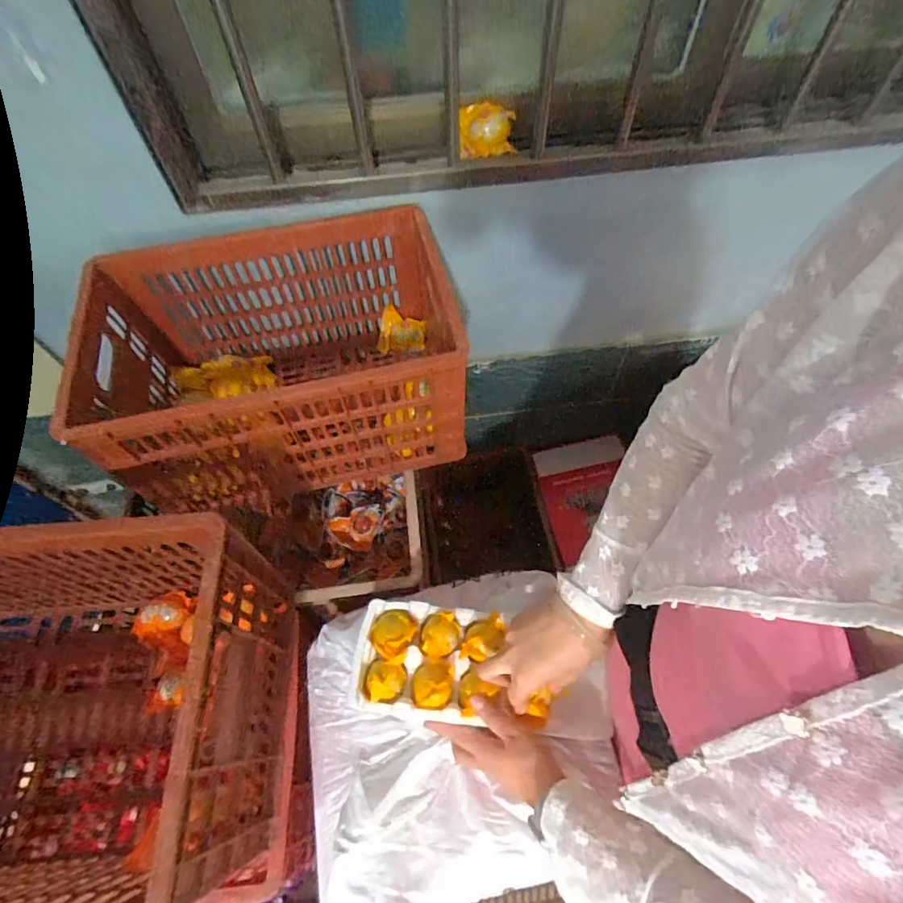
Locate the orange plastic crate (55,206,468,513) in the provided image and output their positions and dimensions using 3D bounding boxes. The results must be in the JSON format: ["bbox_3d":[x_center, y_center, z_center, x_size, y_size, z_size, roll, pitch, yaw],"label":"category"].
[{"bbox_3d":[-0.234,-0.127,0.717,0.460,0.244,0.317,-12,60,-6],"label":"orange plastic crate"}]

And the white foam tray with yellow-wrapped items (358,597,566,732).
[{"bbox_3d":[0.002,0.241,0.555,0.216,0.040,0.118,5,60,4],"label":"white foam tray with yellow-wrapped items"}]

